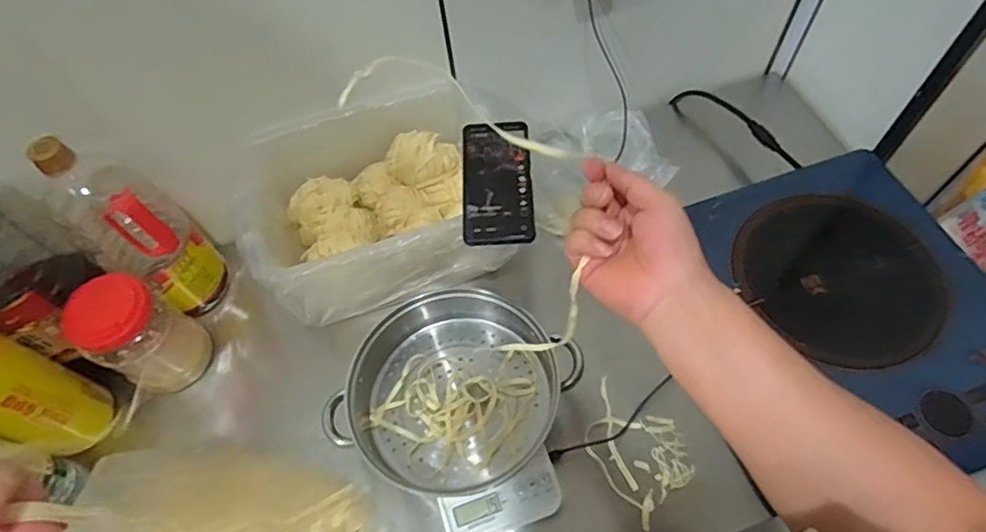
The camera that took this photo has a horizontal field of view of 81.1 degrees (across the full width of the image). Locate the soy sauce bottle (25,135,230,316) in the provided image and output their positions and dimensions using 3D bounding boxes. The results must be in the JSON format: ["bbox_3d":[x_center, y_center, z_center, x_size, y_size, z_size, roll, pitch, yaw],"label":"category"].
[{"bbox_3d":[-0.437,-0.048,0.699,0.118,0.286,0.112,35,68,21],"label":"soy sauce bottle"}]

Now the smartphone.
[{"bbox_3d":[0.005,-0.096,0.646,0.076,0.010,0.162,-3,60,2],"label":"smartphone"}]

